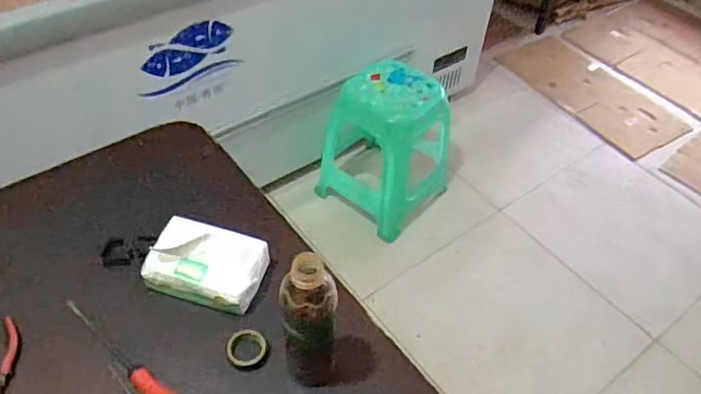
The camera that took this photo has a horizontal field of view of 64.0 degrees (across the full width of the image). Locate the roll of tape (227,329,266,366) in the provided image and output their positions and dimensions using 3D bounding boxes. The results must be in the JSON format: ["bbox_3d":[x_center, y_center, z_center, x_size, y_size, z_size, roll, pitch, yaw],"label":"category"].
[{"bbox_3d":[-0.128,0.184,0.688,0.044,0.013,0.047,2,48,-2],"label":"roll of tape"}]

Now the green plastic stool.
[{"bbox_3d":[0.109,-0.182,1.821,0.394,0.428,0.366,30,53,22],"label":"green plastic stool"}]

